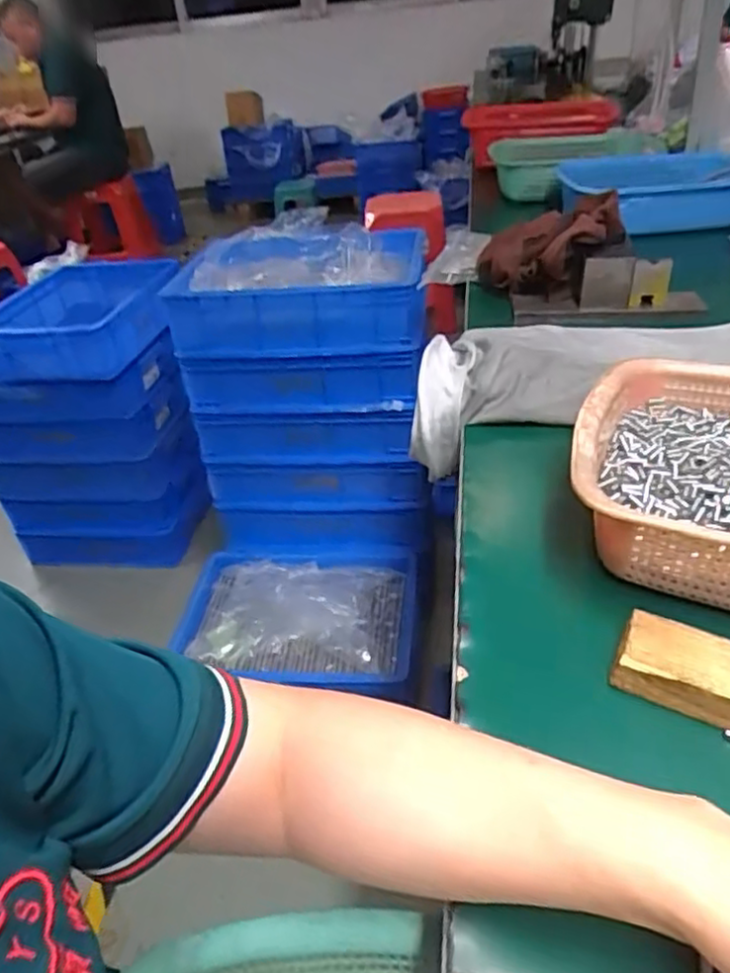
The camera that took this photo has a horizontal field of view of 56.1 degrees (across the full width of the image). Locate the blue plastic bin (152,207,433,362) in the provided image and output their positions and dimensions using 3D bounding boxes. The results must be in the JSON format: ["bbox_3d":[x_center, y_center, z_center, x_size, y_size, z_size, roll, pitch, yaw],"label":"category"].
[{"bbox_3d":[-0.094,-0.320,1.115,0.385,0.119,0.251,-1,36,9],"label":"blue plastic bin"}]

